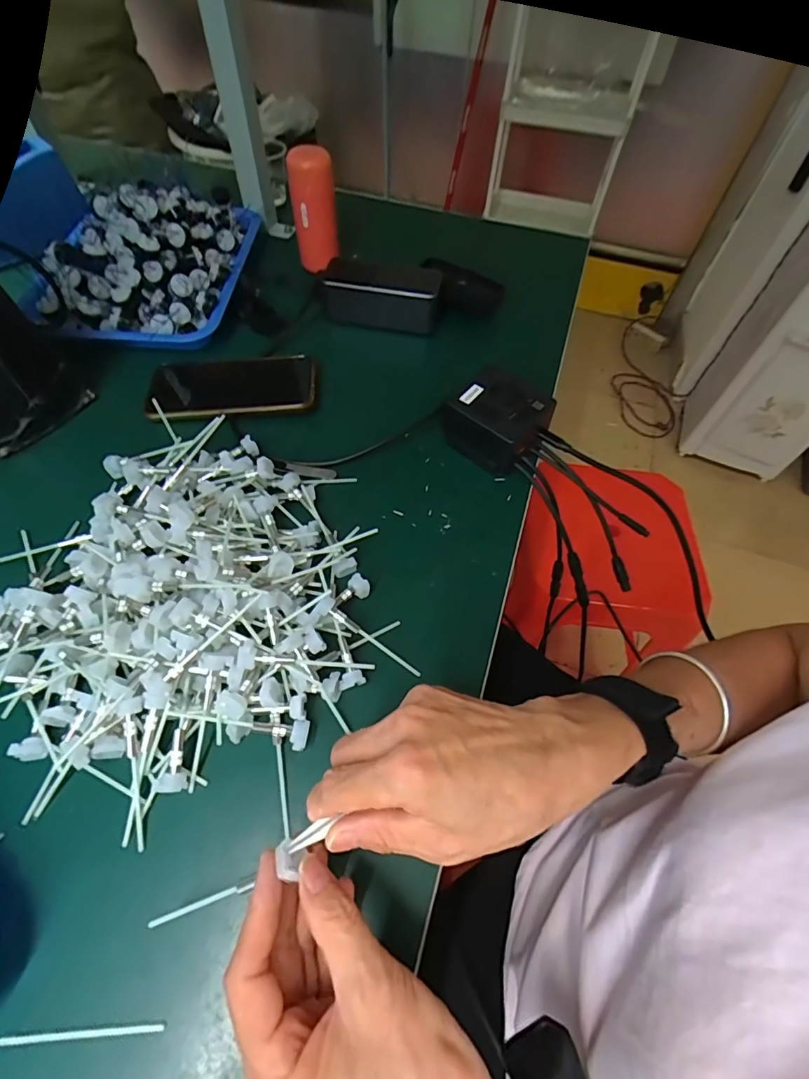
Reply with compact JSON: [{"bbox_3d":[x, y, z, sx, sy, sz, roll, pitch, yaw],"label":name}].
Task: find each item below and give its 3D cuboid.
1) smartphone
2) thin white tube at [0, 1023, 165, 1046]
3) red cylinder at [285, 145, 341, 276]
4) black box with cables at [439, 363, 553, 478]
[{"bbox_3d":[-0.170,-0.153,0.465,0.161,0.013,0.079,-3,58,-1],"label":"smartphone"},{"bbox_3d":[-0.162,0.248,0.233,0.079,0.004,0.004,-1,59,-3],"label":"thin white tube"},{"bbox_3d":[-0.104,-0.371,0.546,0.050,0.125,0.049,-7,59,-6],"label":"red cylinder"},{"bbox_3d":[0.084,-0.110,0.430,0.081,0.057,0.076,31,62,16],"label":"black box with cables"}]

